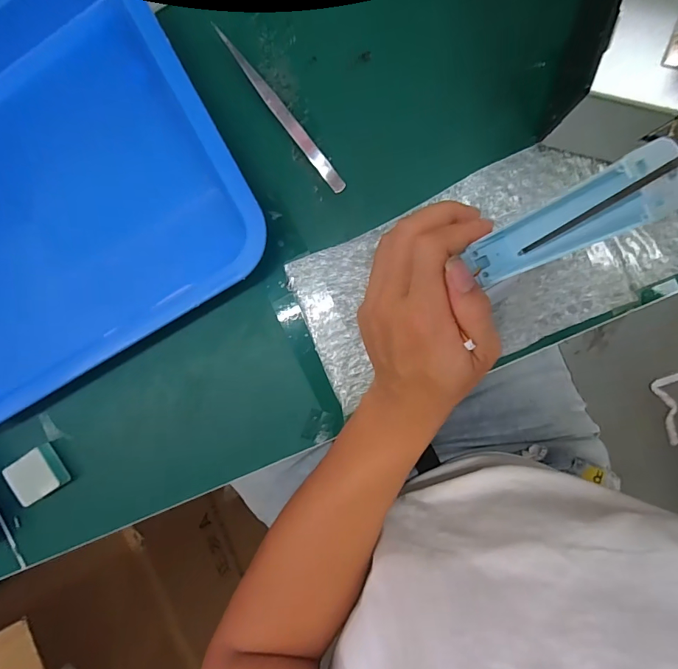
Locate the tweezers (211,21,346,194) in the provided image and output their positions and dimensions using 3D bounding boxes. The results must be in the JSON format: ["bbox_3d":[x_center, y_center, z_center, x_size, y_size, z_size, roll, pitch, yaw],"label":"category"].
[{"bbox_3d":[-0.042,-0.160,0.301,0.010,0.013,0.138,-39,89,9],"label":"tweezers"}]

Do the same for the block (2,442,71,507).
[{"bbox_3d":[-0.251,0.117,0.348,0.044,0.014,0.037,-33,90,9],"label":"block"}]

